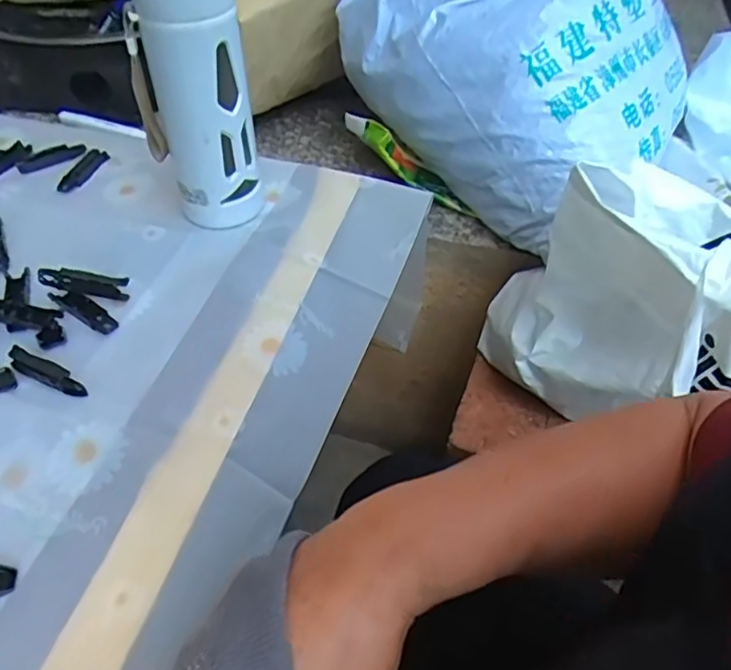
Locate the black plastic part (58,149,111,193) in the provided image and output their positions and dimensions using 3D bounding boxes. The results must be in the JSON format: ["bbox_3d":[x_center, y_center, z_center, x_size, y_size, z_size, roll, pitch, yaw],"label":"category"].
[{"bbox_3d":[-0.269,-0.156,0.598,0.018,0.008,0.064,14,50,10],"label":"black plastic part"}]

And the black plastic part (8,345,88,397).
[{"bbox_3d":[-0.216,0.025,0.426,0.064,0.009,0.014,20,51,15],"label":"black plastic part"}]

